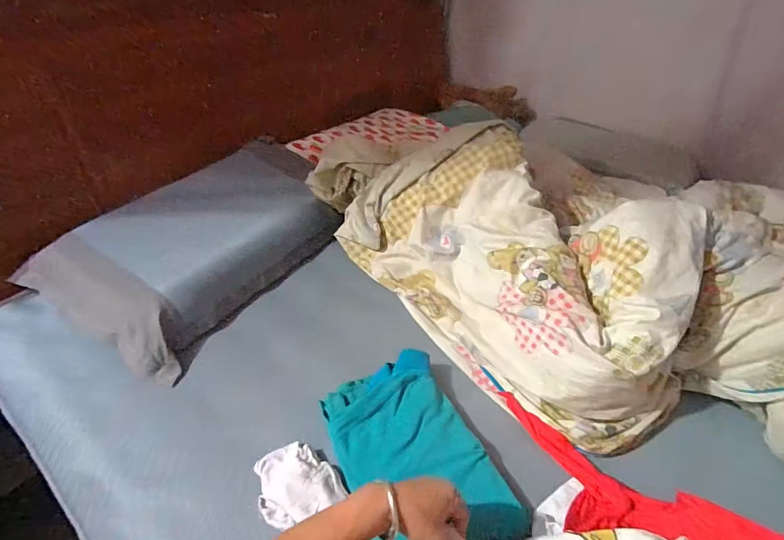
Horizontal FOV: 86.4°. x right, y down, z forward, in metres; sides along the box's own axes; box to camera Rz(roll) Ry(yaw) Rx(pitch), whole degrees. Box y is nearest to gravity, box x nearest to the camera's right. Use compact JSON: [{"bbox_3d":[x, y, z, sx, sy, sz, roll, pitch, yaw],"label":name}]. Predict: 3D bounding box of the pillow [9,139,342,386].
[{"bbox_3d":[-0.418,-0.064,0.953,0.414,0.126,0.587,24,43,20],"label":"pillow"}]

